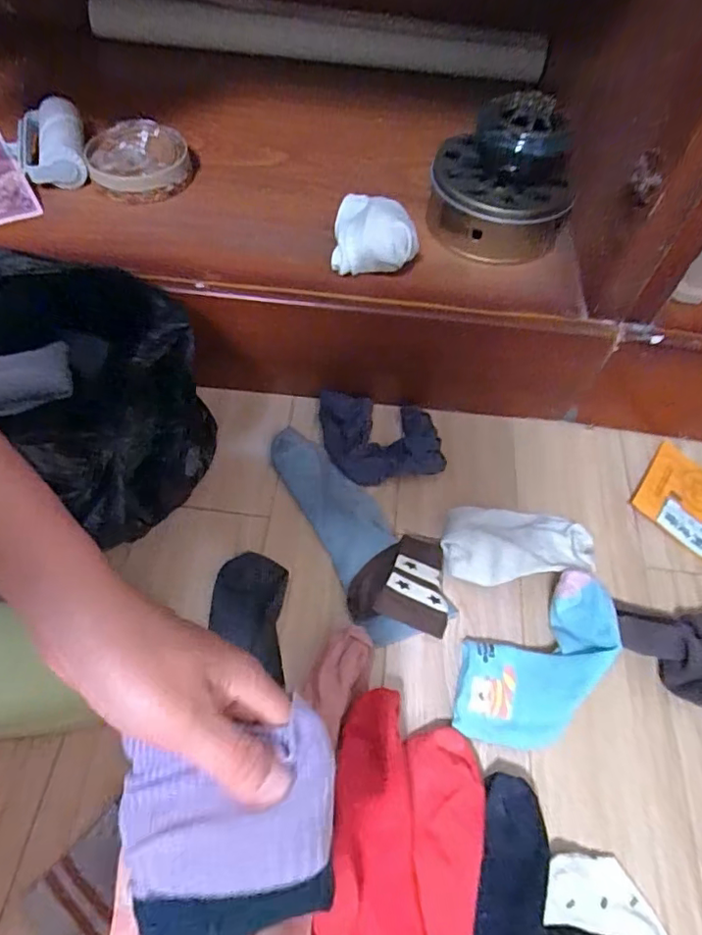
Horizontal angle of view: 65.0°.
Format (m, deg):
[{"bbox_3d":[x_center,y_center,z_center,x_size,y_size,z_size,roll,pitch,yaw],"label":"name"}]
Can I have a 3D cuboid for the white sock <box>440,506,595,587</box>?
[{"bbox_3d":[0.160,0.072,0.520,0.145,0.046,0.082,2,58,-3],"label":"white sock"}]

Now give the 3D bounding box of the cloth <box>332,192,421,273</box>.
[{"bbox_3d":[0.024,-0.223,0.524,0.080,0.058,0.076,6,59,0],"label":"cloth"}]

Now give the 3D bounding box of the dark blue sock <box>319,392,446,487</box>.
[{"bbox_3d":[0.030,-0.035,0.585,0.118,0.021,0.107,-9,59,-9],"label":"dark blue sock"}]

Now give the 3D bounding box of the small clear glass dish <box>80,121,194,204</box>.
[{"bbox_3d":[-0.223,-0.325,0.584,0.103,0.038,0.102,2,59,-3],"label":"small clear glass dish"}]

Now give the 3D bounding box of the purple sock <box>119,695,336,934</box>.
[{"bbox_3d":[-0.052,0.156,0.242,0.094,0.022,0.079,-12,59,-11],"label":"purple sock"}]

